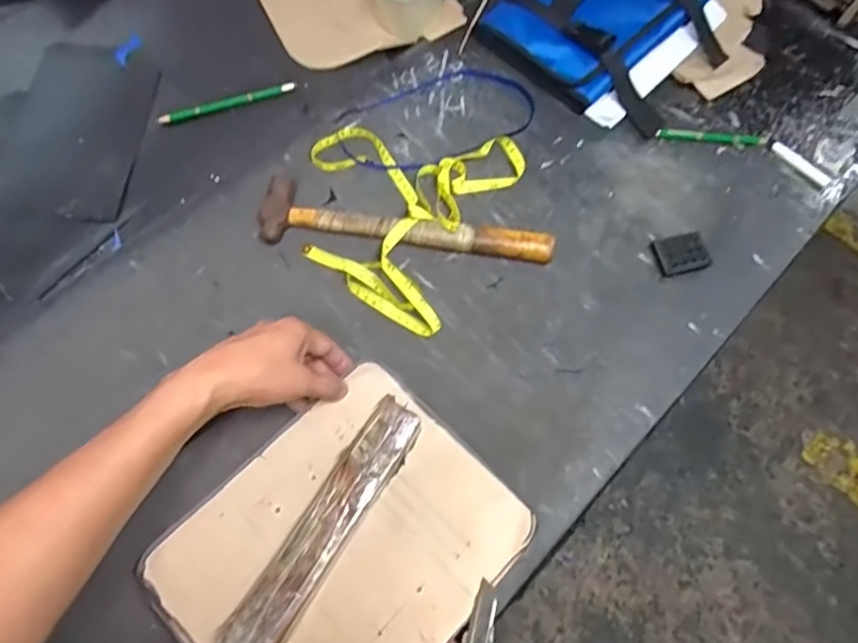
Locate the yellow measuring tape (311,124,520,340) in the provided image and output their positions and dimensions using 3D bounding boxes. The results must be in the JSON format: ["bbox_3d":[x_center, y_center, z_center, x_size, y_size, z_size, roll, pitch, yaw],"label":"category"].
[{"bbox_3d":[-0.035,-0.136,0.620,0.208,0.022,0.250,27,72,5],"label":"yellow measuring tape"}]

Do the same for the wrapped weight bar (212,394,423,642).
[{"bbox_3d":[-0.092,0.179,0.465,0.047,0.031,0.261,32,72,7],"label":"wrapped weight bar"}]

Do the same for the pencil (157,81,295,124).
[{"bbox_3d":[-0.236,-0.258,0.681,0.159,0.011,0.014,-20,74,-10],"label":"pencil"}]

